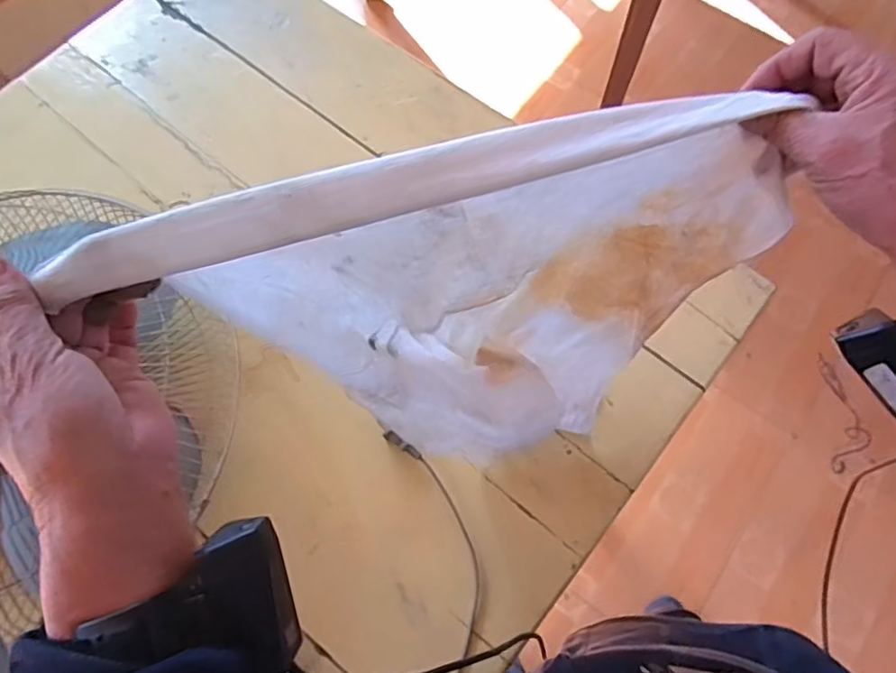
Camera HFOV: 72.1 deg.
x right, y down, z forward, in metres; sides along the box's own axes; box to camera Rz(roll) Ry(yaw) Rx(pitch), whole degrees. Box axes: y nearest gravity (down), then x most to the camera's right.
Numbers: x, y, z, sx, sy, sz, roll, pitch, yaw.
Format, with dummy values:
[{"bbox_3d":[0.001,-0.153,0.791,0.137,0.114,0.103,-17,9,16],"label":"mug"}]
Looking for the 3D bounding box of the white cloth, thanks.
[{"bbox_3d":[0.019,-0.002,0.451,0.392,0.313,0.104,-14,69,-5],"label":"white cloth"}]

